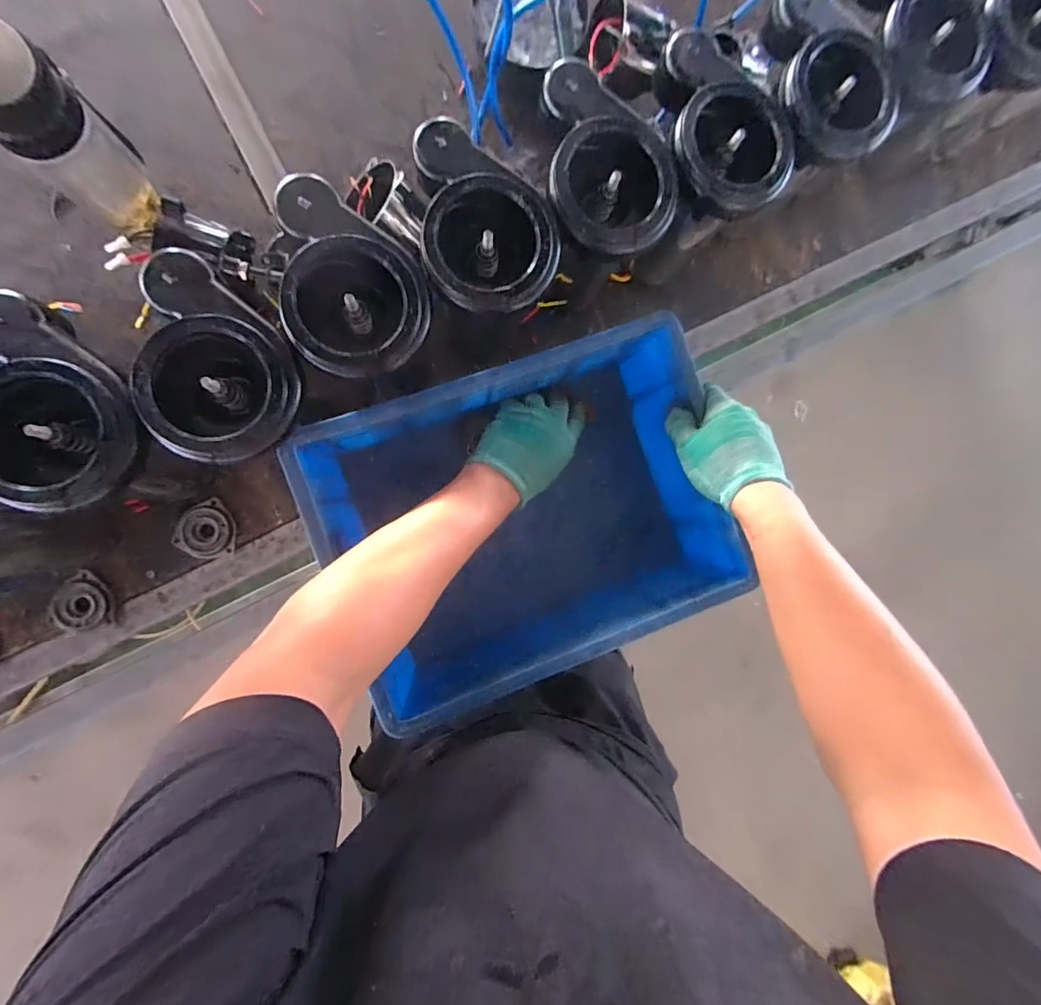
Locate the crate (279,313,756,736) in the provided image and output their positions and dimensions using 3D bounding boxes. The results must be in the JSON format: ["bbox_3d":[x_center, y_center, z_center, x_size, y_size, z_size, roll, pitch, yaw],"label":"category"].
[{"bbox_3d":[0.011,0.023,0.515,0.391,0.171,0.313,-20,94,-7],"label":"crate"}]

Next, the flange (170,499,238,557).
[{"bbox_3d":[-0.364,0.032,0.525,0.061,0.014,0.064,0,90,-8],"label":"flange"}]

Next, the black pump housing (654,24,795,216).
[{"bbox_3d":[0.194,-0.363,0.441,0.119,0.055,0.171,-20,93,-7],"label":"black pump housing"}]

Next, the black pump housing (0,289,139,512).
[{"bbox_3d":[-0.368,-0.080,0.362,0.111,0.051,0.166,-10,91,-8],"label":"black pump housing"}]

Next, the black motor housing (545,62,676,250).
[{"bbox_3d":[0.078,-0.312,0.430,0.117,0.057,0.162,-5,90,-8],"label":"black motor housing"}]

